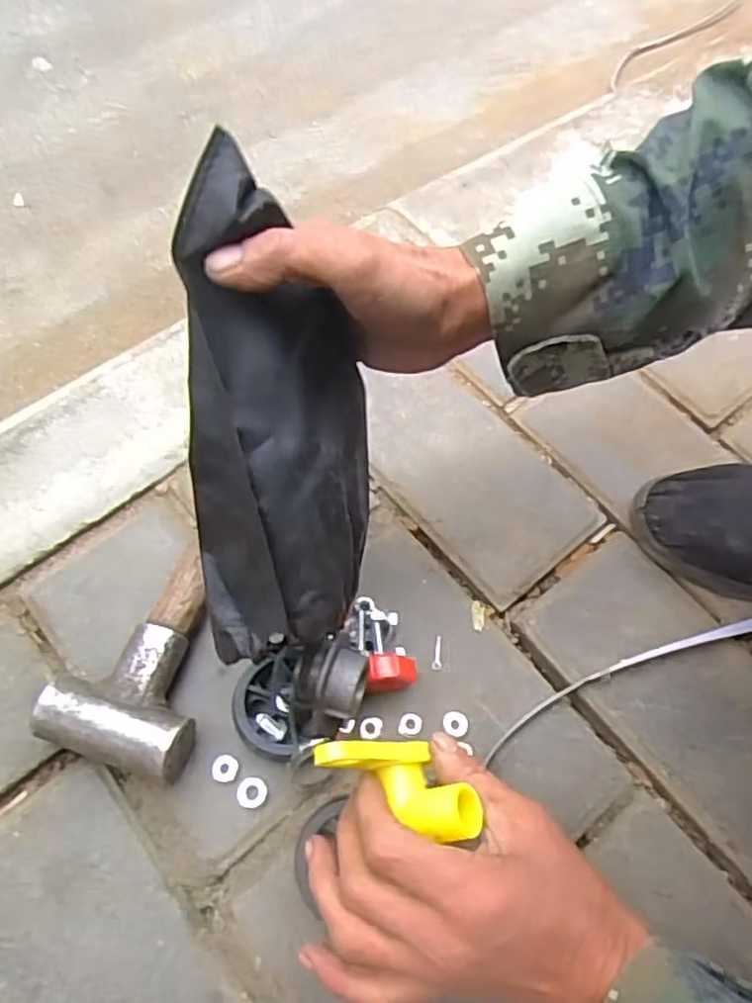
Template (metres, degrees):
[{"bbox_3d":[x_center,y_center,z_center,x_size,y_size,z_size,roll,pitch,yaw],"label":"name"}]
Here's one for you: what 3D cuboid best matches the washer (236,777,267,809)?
[{"bbox_3d":[-0.075,0.177,0.409,0.017,0.004,0.017,5,63,-1],"label":"washer"}]

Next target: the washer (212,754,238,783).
[{"bbox_3d":[-0.092,0.164,0.414,0.016,0.004,0.015,2,63,-3],"label":"washer"}]

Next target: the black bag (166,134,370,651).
[{"bbox_3d":[-0.047,-0.041,0.325,0.085,0.056,0.216,-7,103,-7],"label":"black bag"}]

